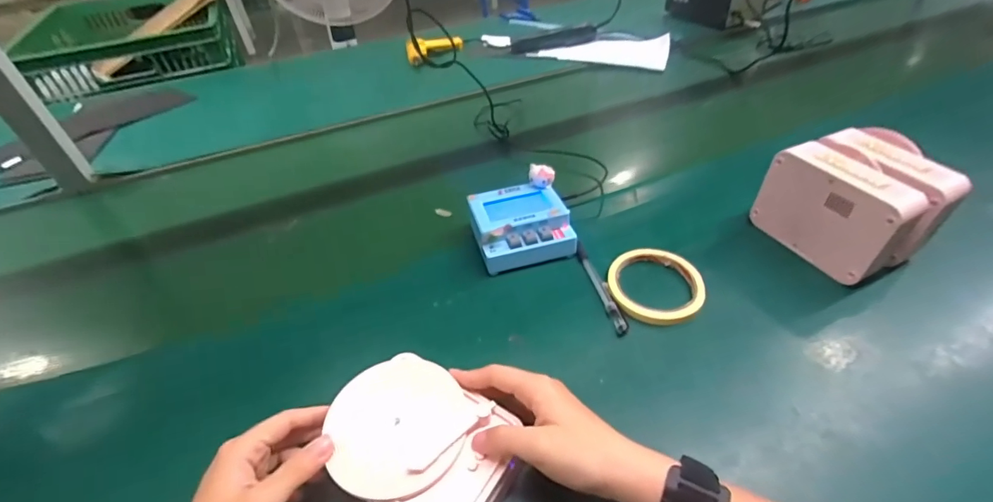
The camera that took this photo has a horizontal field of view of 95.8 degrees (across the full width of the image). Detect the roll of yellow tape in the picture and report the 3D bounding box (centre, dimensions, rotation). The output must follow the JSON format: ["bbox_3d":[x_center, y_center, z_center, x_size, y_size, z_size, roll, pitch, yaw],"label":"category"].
[{"bbox_3d":[0.160,0.033,0.454,0.091,0.011,0.092,-3,42,3],"label":"roll of yellow tape"}]

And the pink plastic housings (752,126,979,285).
[{"bbox_3d":[0.366,-0.050,0.461,0.115,0.097,0.126,-18,43,-13],"label":"pink plastic housings"}]

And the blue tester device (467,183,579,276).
[{"bbox_3d":[0.026,-0.029,0.510,0.105,0.047,0.098,-13,42,-8],"label":"blue tester device"}]

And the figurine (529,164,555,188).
[{"bbox_3d":[0.053,-0.087,0.521,0.029,0.023,0.014,7,43,14],"label":"figurine"}]

